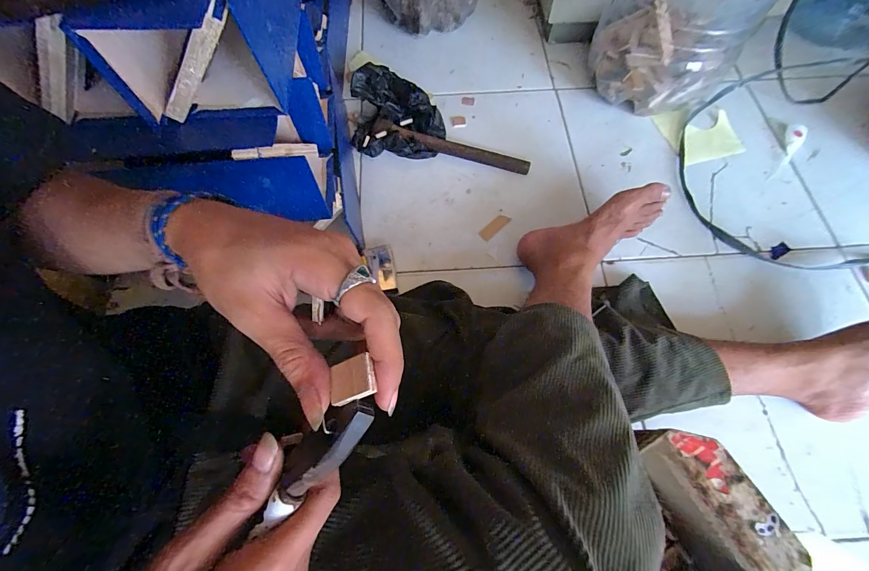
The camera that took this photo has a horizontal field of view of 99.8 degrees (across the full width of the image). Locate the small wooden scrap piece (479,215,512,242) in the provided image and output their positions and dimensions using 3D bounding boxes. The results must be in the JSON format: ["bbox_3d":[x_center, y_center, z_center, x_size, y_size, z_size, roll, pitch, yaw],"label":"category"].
[{"bbox_3d":[0.105,-0.102,0.638,0.063,0.004,0.022,-40,73,-14],"label":"small wooden scrap piece"}]

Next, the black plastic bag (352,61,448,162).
[{"bbox_3d":[-0.068,-0.318,0.679,0.166,0.081,0.138,2,68,1],"label":"black plastic bag"}]

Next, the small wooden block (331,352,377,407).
[{"bbox_3d":[-0.040,0.046,0.180,0.024,0.004,0.020,-23,64,18],"label":"small wooden block"}]

